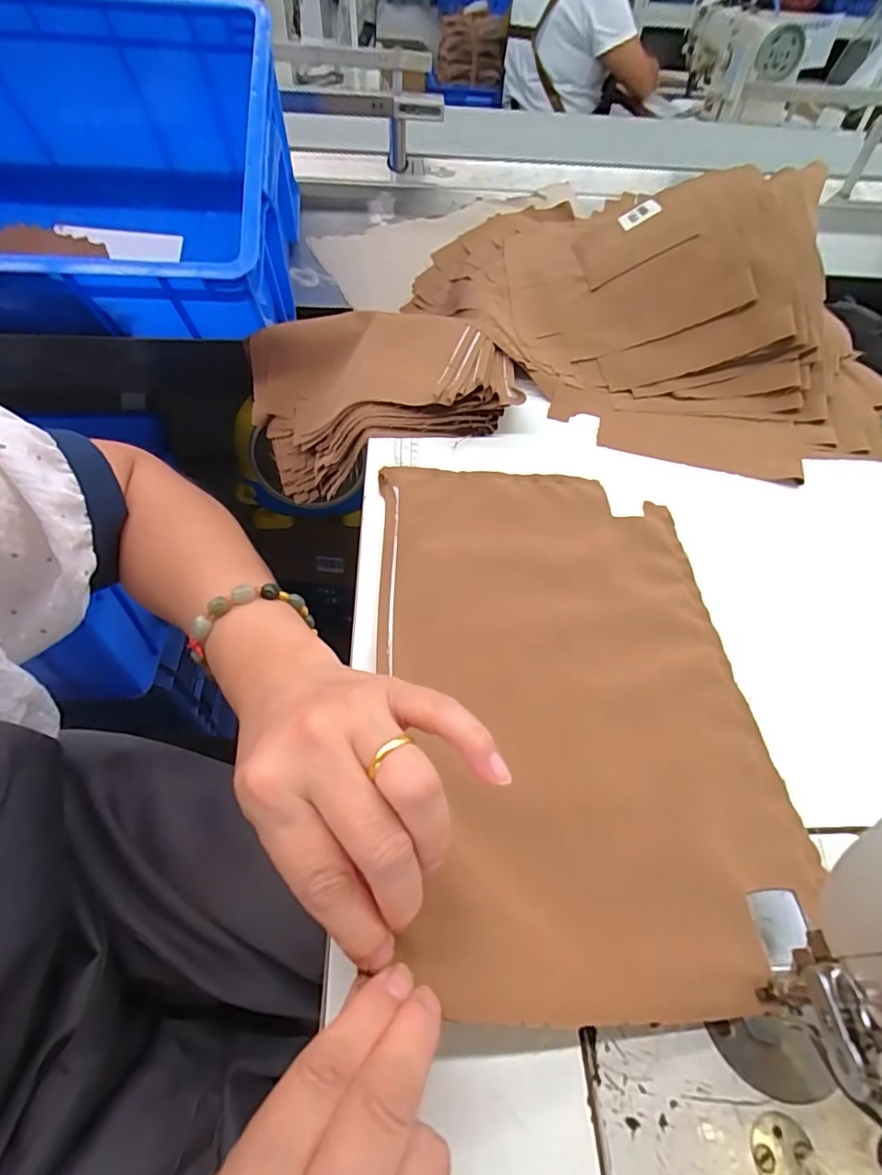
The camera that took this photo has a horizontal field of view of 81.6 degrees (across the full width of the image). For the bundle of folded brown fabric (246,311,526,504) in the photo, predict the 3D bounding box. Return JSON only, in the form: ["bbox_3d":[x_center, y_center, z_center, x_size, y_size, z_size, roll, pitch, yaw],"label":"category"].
[{"bbox_3d":[-0.069,-0.197,0.557,0.282,0.125,0.192,1,52,-2],"label":"bundle of folded brown fabric"}]

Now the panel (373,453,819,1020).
[{"bbox_3d":[0.075,0.038,0.318,0.223,0.041,0.349,-1,53,-2],"label":"panel"}]

